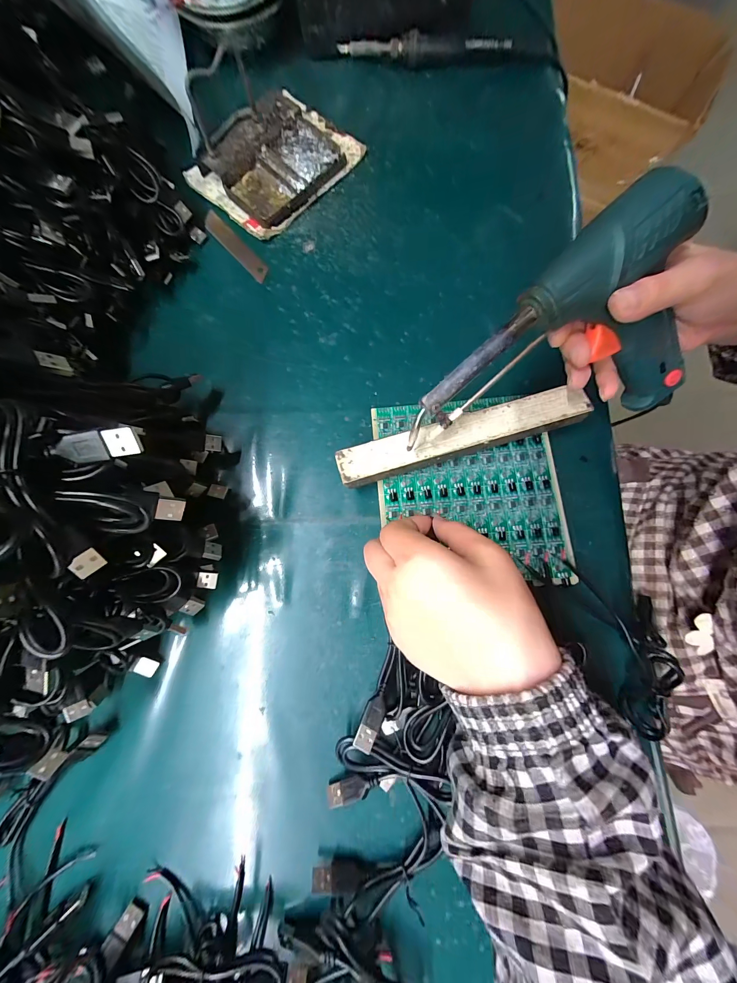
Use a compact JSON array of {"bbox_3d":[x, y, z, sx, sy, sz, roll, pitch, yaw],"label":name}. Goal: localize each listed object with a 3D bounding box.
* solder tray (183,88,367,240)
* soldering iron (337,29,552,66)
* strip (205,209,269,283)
[{"bbox_3d":[-0.094,-0.333,0.314,0.116,0.033,0.143,42,82,9],"label":"solder tray"},{"bbox_3d":[0.086,-0.465,0.335,0.227,0.023,0.023,-3,78,0],"label":"soldering iron"},{"bbox_3d":[-0.131,-0.241,0.313,0.017,0.004,0.095,-42,81,-2],"label":"strip"}]

